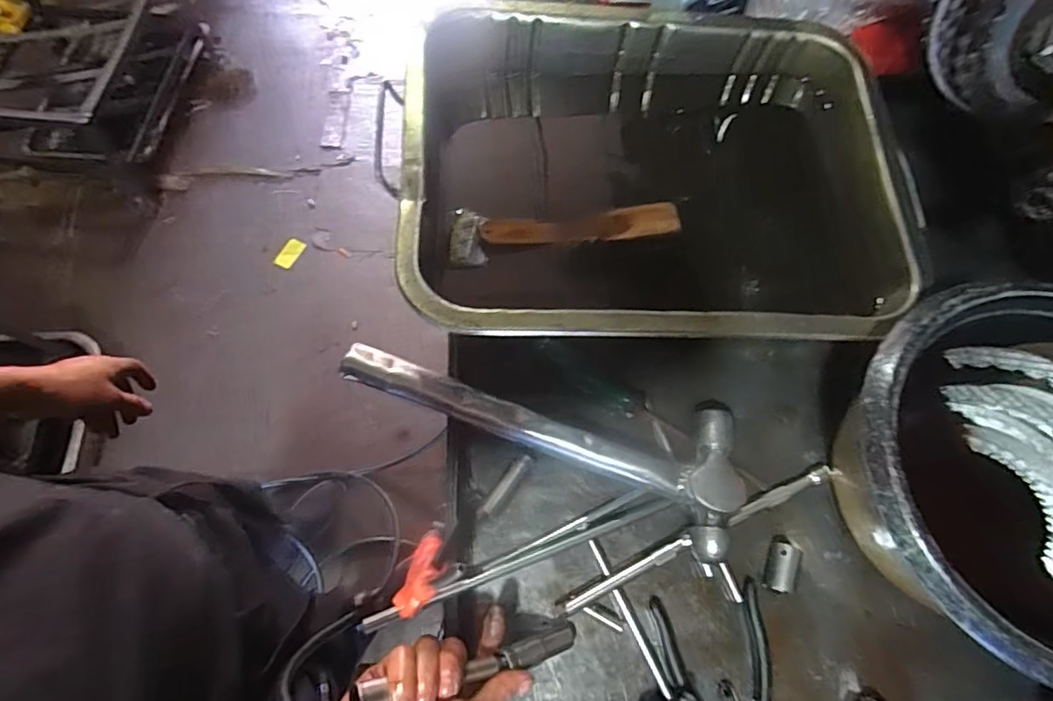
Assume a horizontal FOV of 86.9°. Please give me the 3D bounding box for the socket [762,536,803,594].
[{"bbox_3d":[0.231,0.193,0.502,0.024,0.024,0.047,22,70,7],"label":"socket"}]

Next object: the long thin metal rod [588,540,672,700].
[{"bbox_3d":[0.123,0.295,0.463,0.011,0.011,0.284,-24,72,-10],"label":"long thin metal rod"}]

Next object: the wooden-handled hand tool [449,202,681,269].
[{"bbox_3d":[0.039,-0.129,0.572,0.238,0.019,0.055,-11,70,-5],"label":"wooden-handled hand tool"}]

